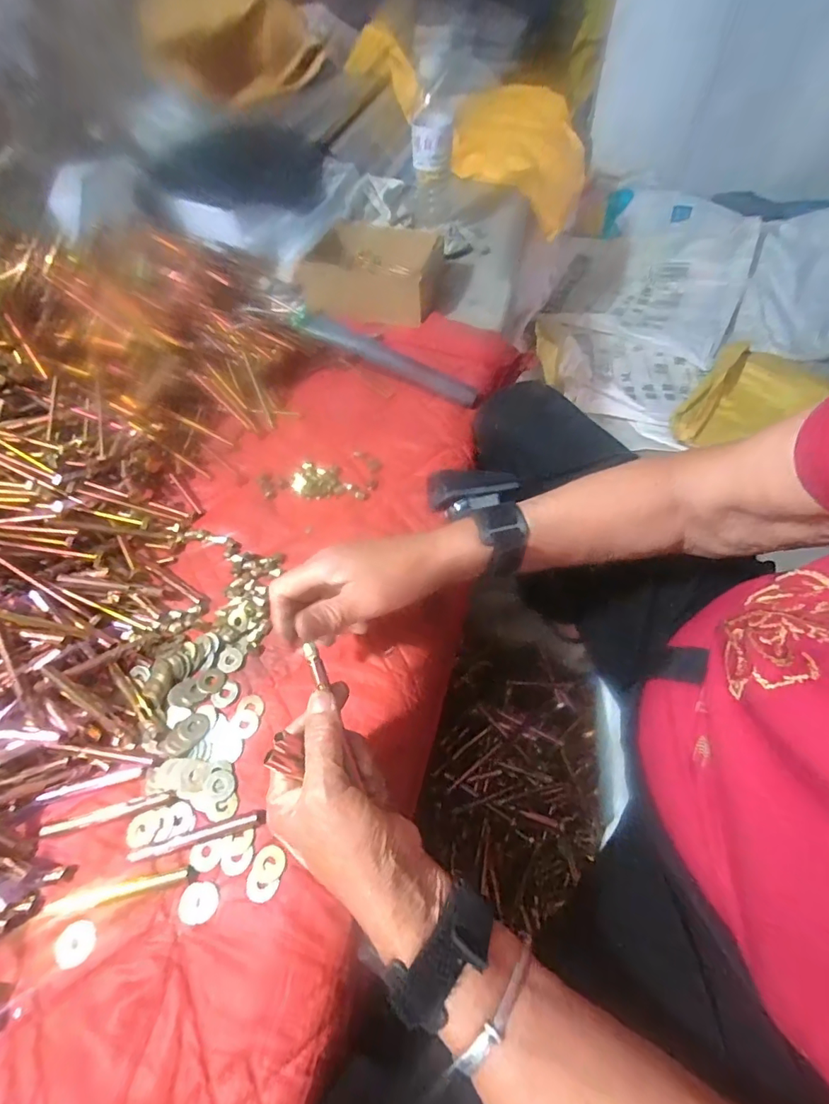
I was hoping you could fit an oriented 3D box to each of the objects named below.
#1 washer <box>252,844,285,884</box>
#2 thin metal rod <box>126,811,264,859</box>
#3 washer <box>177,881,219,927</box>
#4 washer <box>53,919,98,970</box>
[{"bbox_3d":[-0.099,0.212,0.325,0.021,0.005,0.020,33,64,22],"label":"washer"},{"bbox_3d":[-0.152,0.199,0.336,0.095,0.010,0.008,-13,57,-6],"label":"thin metal rod"},{"bbox_3d":[-0.144,0.234,0.318,0.026,0.004,0.024,1,59,-1],"label":"washer"},{"bbox_3d":[-0.221,0.254,0.310,0.028,0.004,0.024,-33,61,-17],"label":"washer"}]

